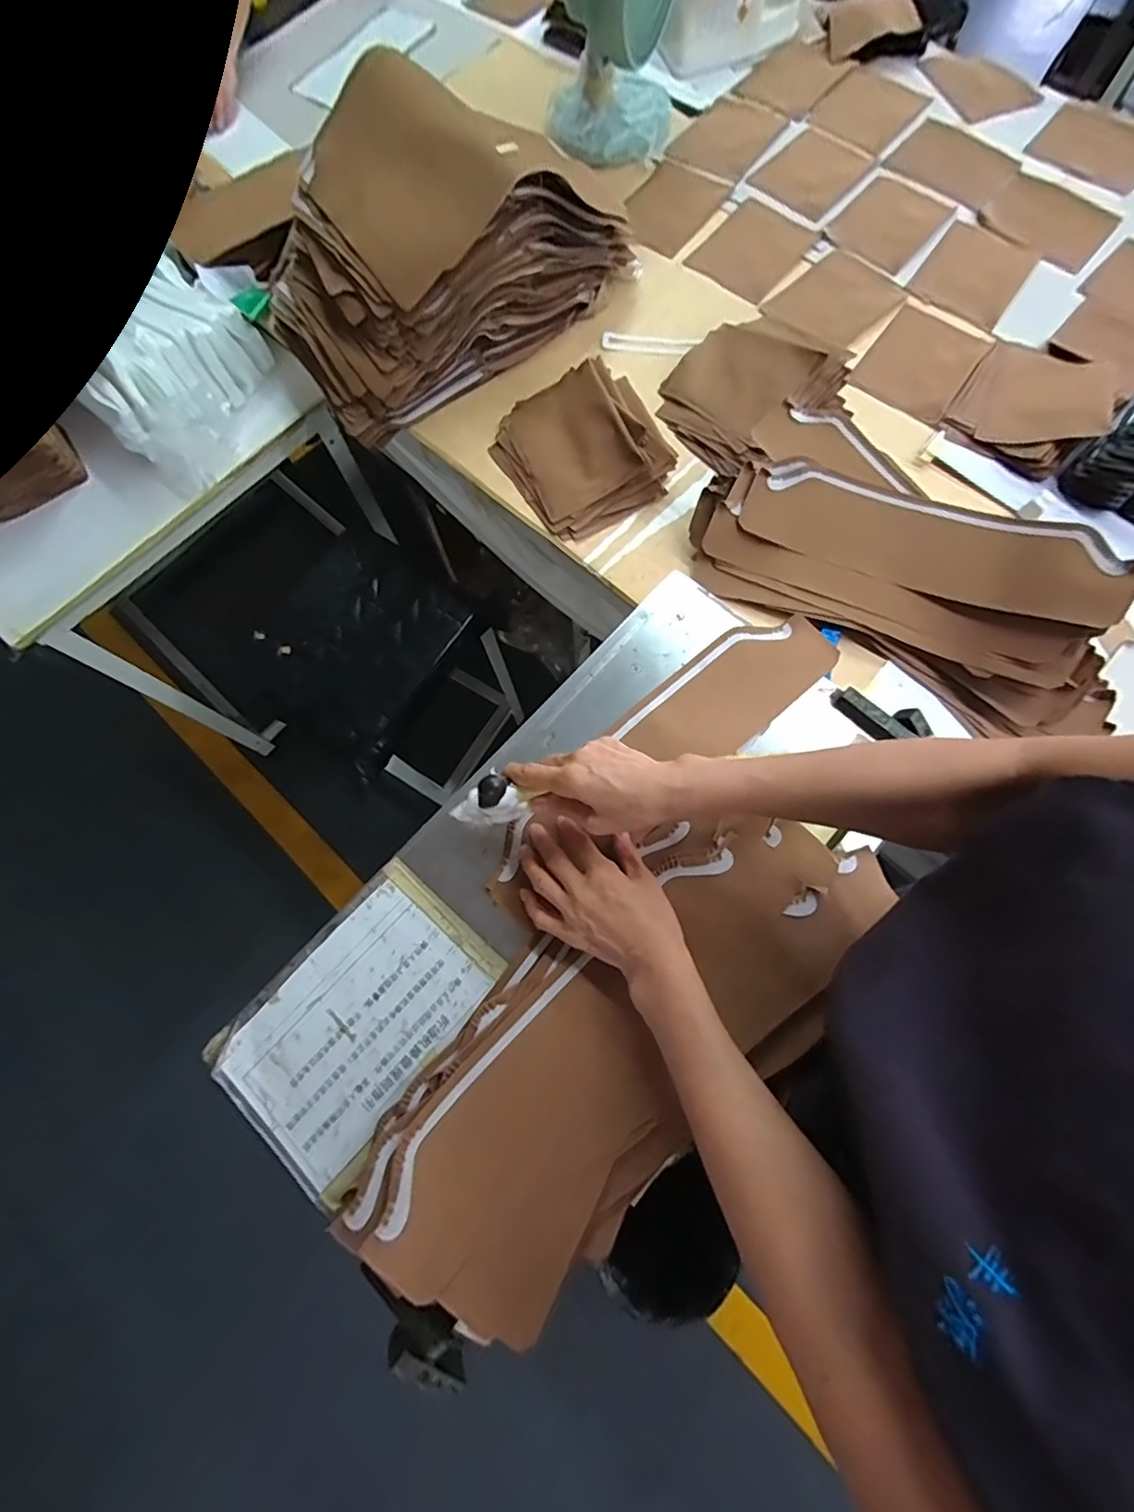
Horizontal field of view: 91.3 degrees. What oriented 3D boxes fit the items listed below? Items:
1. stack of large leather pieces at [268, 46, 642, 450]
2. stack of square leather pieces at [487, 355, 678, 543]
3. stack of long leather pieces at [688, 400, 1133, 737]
[{"bbox_3d":[-0.190,-0.753,0.781,0.505,0.189,0.360,-39,76,-9],"label":"stack of large leather pieces"},{"bbox_3d":[0.018,-0.421,0.741,0.204,0.060,0.231,-25,75,-5],"label":"stack of square leather pieces"},{"bbox_3d":[0.406,-0.220,0.650,0.511,0.127,0.220,31,77,10],"label":"stack of long leather pieces"}]

